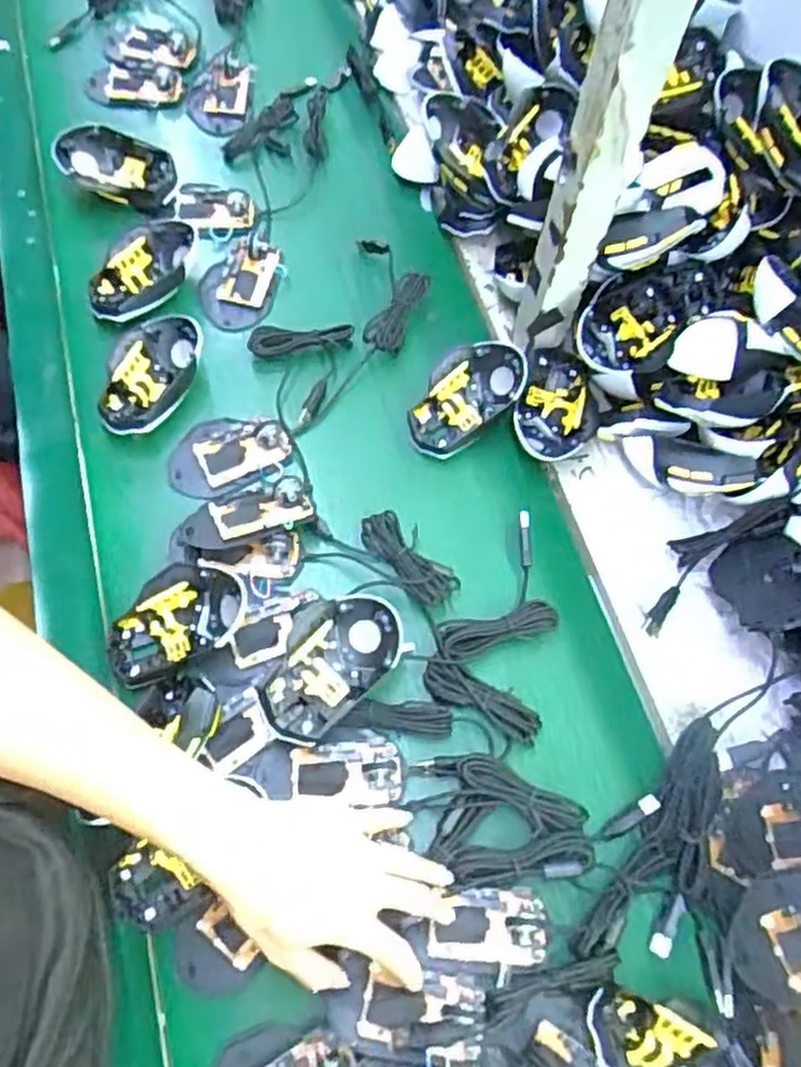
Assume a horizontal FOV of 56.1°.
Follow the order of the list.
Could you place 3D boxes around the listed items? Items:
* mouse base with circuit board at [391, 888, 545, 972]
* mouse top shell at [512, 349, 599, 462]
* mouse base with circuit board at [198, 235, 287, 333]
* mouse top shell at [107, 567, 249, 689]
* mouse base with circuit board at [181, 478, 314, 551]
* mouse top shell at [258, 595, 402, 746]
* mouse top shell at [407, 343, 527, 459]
[{"bbox_3d":[0.052,0.270,0.511,0.093,0.023,0.048,-3,62,-3],"label":"mouse base with circuit board"},{"bbox_3d":[0.143,-0.114,0.688,0.071,0.032,0.109,16,62,7],"label":"mouse top shell"},{"bbox_3d":[-0.160,-0.251,0.746,0.076,0.016,0.100,16,62,7],"label":"mouse base with circuit board"},{"bbox_3d":[-0.175,0.071,0.586,0.109,0.041,0.067,-30,66,-17],"label":"mouse top shell"},{"bbox_3d":[-0.128,-0.015,0.630,0.106,0.015,0.056,-19,52,-6],"label":"mouse base with circuit board"},{"bbox_3d":[-0.051,0.104,0.571,0.068,0.045,0.120,31,65,14],"label":"mouse top shell"},{"bbox_3d":[0.058,-0.124,0.683,0.071,0.038,0.123,40,85,1],"label":"mouse top shell"}]

